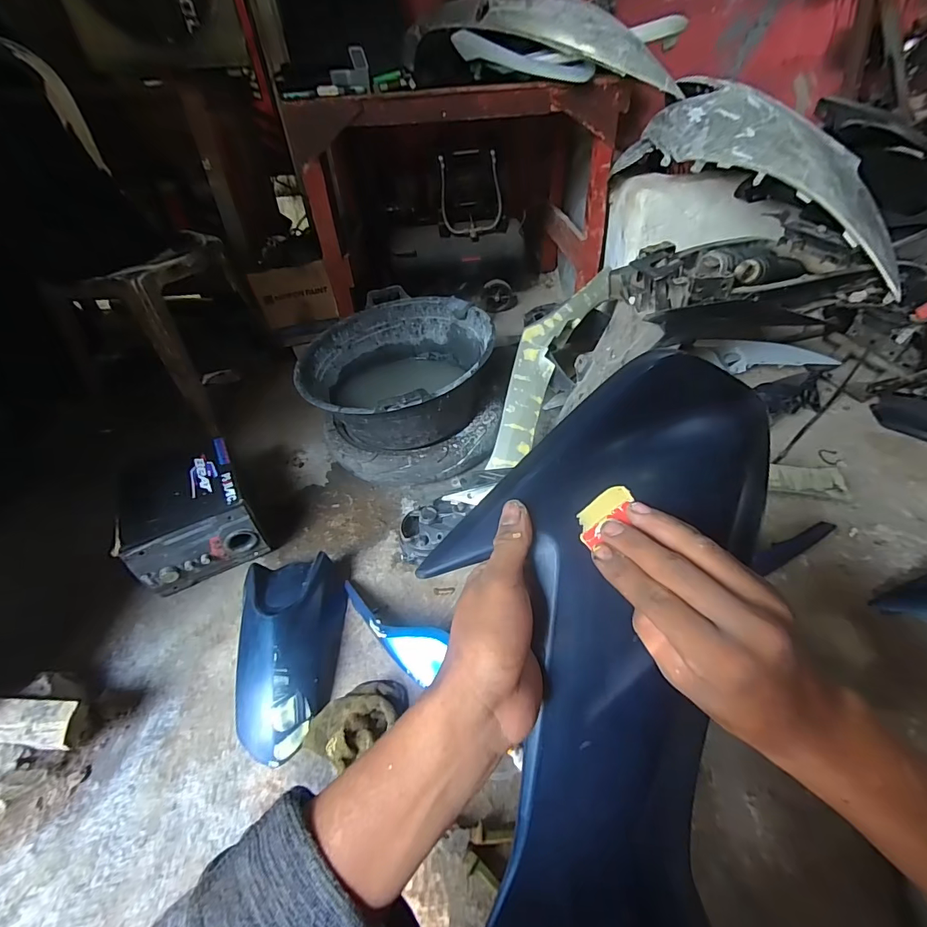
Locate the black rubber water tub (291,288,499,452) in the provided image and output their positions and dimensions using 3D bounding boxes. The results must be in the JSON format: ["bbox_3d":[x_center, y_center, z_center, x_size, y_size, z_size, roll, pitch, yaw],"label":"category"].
[{"bbox_3d":[-0.163,-0.227,1.080,0.456,0.203,0.450,-2,43,2],"label":"black rubber water tub"}]

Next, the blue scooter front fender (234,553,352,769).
[{"bbox_3d":[-0.292,0.305,0.738,0.173,0.091,0.325,-10,44,-8],"label":"blue scooter front fender"}]

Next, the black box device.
[{"bbox_3d":[-0.554,0.113,0.893,0.219,0.165,0.231,-27,48,-23],"label":"black box device"}]

